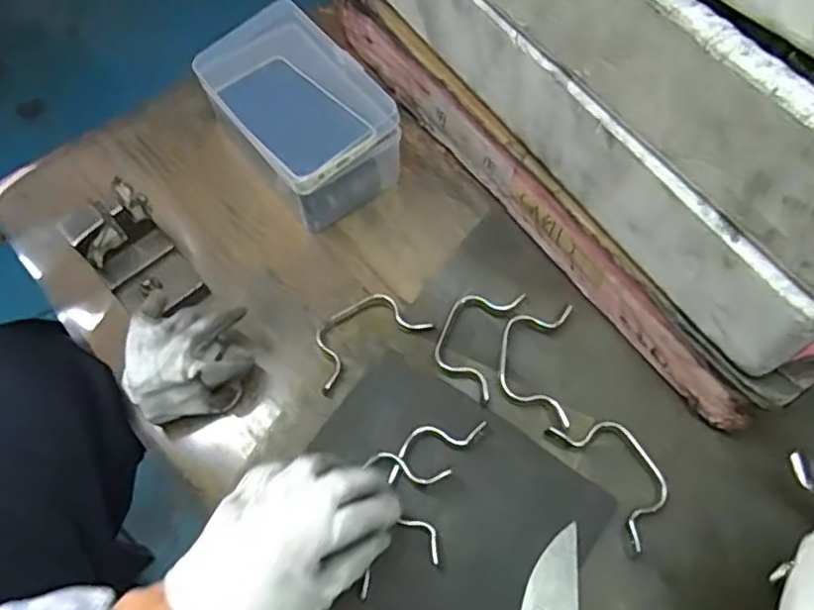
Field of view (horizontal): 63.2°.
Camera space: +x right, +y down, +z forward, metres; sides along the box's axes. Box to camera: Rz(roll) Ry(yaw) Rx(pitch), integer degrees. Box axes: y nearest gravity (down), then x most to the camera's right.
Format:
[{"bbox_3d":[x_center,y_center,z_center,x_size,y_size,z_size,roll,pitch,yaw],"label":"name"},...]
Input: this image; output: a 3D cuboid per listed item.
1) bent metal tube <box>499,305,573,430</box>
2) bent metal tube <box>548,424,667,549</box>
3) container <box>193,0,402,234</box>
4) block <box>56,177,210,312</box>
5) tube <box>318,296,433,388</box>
[{"bbox_3d":[0.101,0.042,0.520,0.054,0.012,0.100,8,63,4],"label":"bent metal tube"},{"bbox_3d":[0.156,0.122,0.487,0.052,0.008,0.100,-28,66,-13],"label":"bent metal tube"},{"bbox_3d":[-0.097,-0.172,0.593,0.107,0.086,0.180,-36,68,-16],"label":"container"},{"bbox_3d":[-0.216,-0.036,0.535,0.064,0.075,0.096,-40,69,-18],"label":"block"},{"bbox_3d":[-0.035,0.021,0.539,0.097,0.012,0.055,-30,67,-14],"label":"tube"}]

